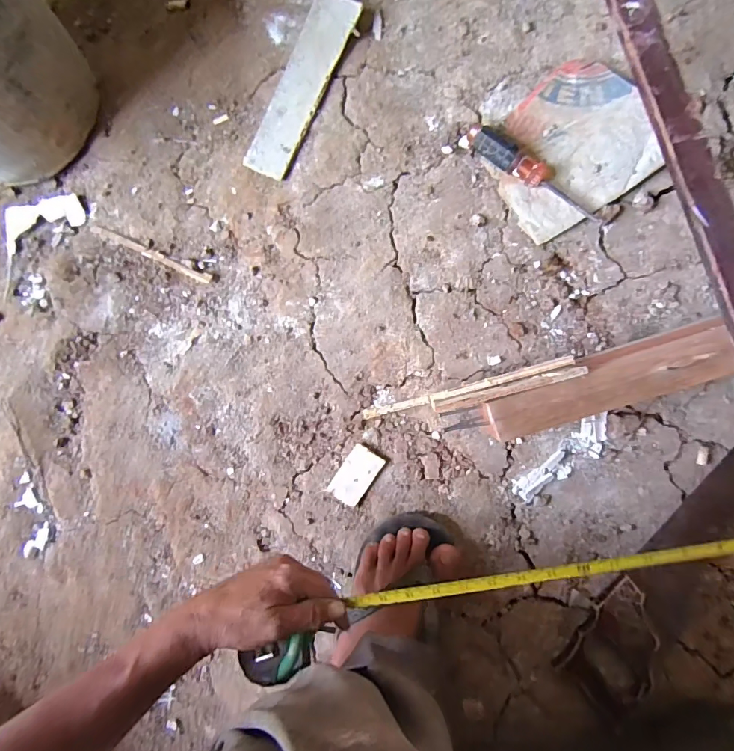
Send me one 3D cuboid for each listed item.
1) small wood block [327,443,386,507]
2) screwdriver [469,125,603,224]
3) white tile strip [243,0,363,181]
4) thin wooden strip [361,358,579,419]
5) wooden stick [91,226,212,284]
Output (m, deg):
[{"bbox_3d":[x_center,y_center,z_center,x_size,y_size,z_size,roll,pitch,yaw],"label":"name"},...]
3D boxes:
[{"bbox_3d":[-0.014,0.128,0.554,0.043,0.010,0.073,34,92,7],"label":"small wood block"},{"bbox_3d":[0.206,-0.246,0.528,0.188,0.028,0.028,34,92,-1],"label":"screwdriver"},{"bbox_3d":[-0.087,-0.385,0.575,0.063,0.006,0.243,28,96,4],"label":"white tile strip"},{"bbox_3d":[0.108,0.014,0.470,0.229,0.011,0.010,-15,86,7],"label":"thin wooden strip"},{"bbox_3d":[-0.308,-0.174,0.617,0.195,0.007,0.012,24,91,7],"label":"wooden stick"}]

